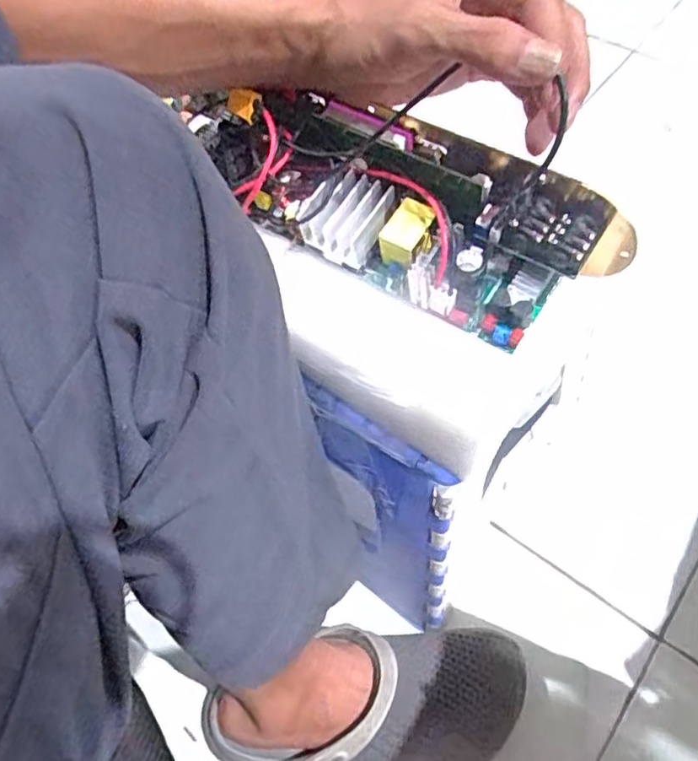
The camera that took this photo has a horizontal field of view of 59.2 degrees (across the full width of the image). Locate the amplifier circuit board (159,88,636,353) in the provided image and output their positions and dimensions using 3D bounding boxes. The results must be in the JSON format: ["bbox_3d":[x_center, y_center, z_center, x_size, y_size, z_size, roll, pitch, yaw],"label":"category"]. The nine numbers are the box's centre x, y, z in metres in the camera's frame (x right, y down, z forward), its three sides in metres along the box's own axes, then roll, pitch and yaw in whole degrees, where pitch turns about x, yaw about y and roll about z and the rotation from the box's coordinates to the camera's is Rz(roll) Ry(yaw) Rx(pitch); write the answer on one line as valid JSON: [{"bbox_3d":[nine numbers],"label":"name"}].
[{"bbox_3d":[0.024,-0.094,0.339,0.239,0.057,0.090,25,102,17],"label":"amplifier circuit board"}]

